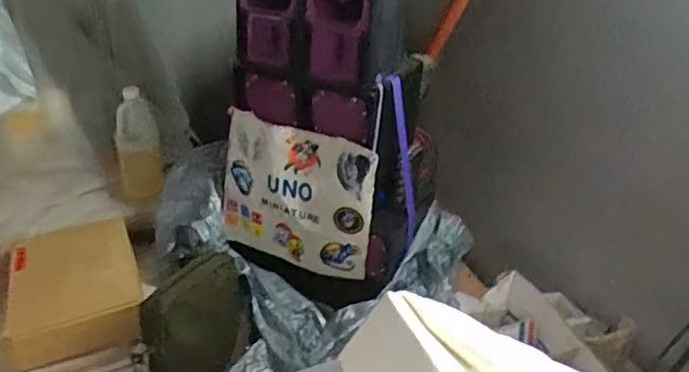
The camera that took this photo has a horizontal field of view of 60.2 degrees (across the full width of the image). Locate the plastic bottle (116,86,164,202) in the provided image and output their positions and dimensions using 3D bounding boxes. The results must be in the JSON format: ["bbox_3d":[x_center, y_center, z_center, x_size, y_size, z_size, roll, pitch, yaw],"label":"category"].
[{"bbox_3d":[-0.421,-0.069,1.219,0.083,0.232,0.091,-8,31,-21],"label":"plastic bottle"}]

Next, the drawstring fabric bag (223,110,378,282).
[{"bbox_3d":[-0.089,0.025,1.010,0.277,0.250,0.037,18,32,22],"label":"drawstring fabric bag"}]

